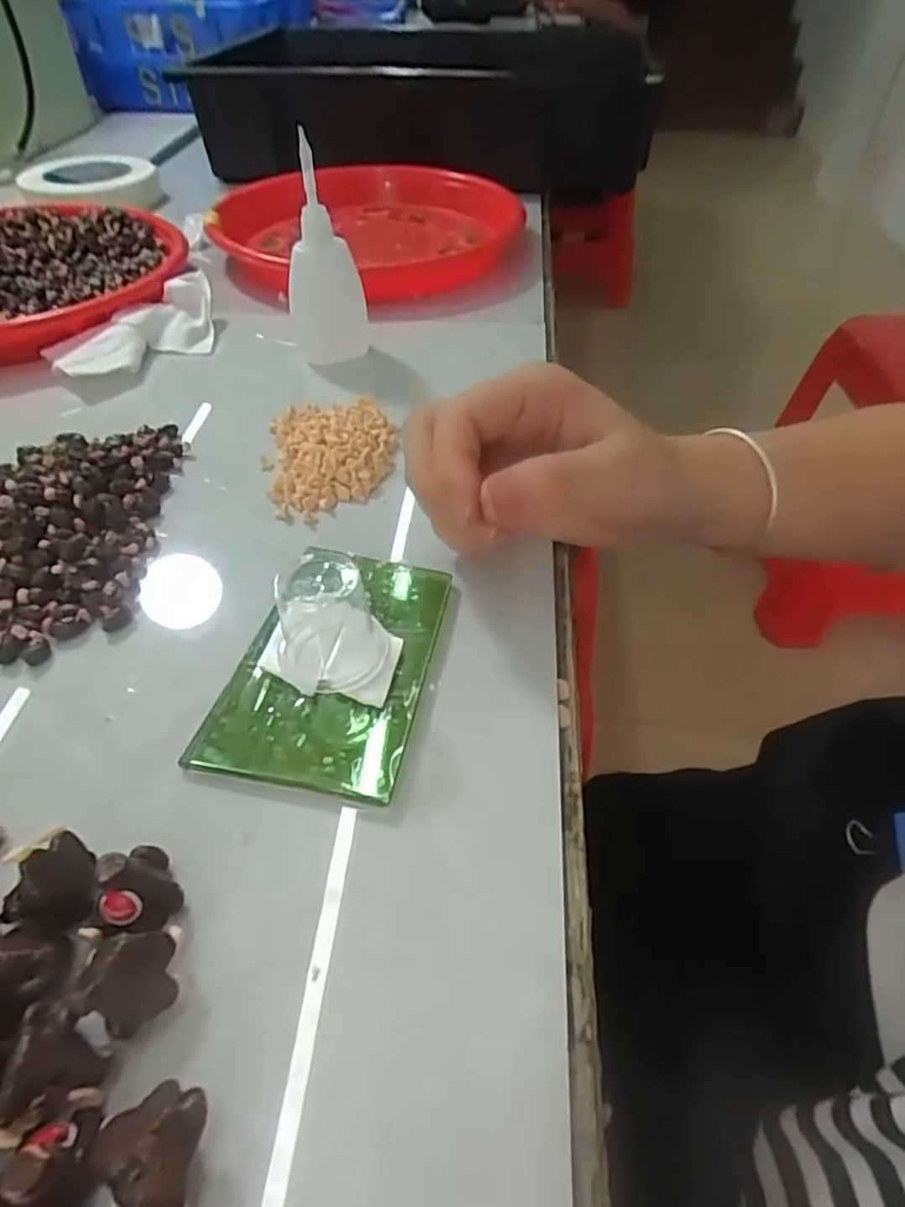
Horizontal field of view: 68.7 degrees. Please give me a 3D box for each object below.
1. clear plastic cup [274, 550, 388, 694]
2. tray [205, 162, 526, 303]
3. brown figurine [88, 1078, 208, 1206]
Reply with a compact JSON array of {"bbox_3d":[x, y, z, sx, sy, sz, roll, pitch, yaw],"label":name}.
[{"bbox_3d":[-0.040,0.007,0.221,0.033,0.040,0.032,-10,49,-9],"label":"clear plastic cup"},{"bbox_3d":[-0.072,-0.292,0.517,0.204,0.038,0.236,33,55,26],"label":"tray"},{"bbox_3d":[-0.061,0.114,0.139,0.024,0.021,0.020,33,55,26],"label":"brown figurine"}]

